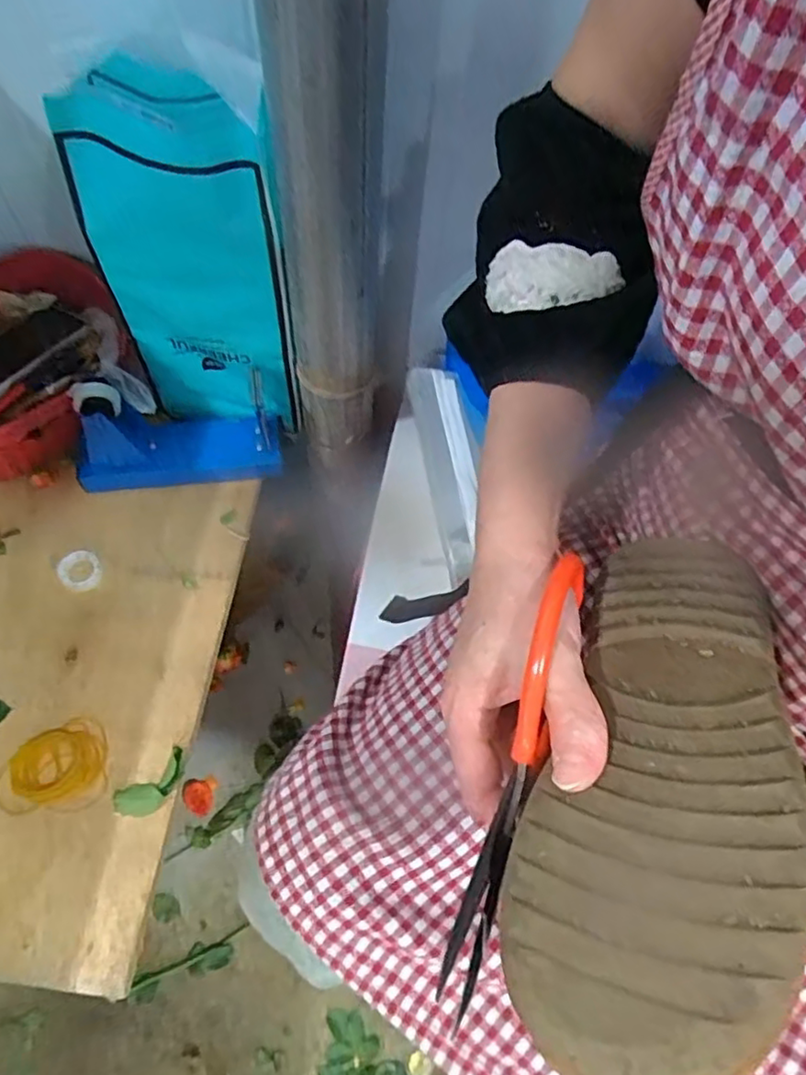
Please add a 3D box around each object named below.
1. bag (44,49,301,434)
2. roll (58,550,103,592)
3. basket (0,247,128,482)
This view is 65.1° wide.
[{"bbox_3d":[-0.170,-0.209,0.532,0.145,0.305,0.065,25,65,8],"label":"bag"},{"bbox_3d":[-0.312,0.032,0.611,0.037,0.012,0.040,2,64,-4],"label":"roll"},{"bbox_3d":[-0.378,-0.154,0.627,0.228,0.141,0.168,-38,72,-20],"label":"basket"}]

